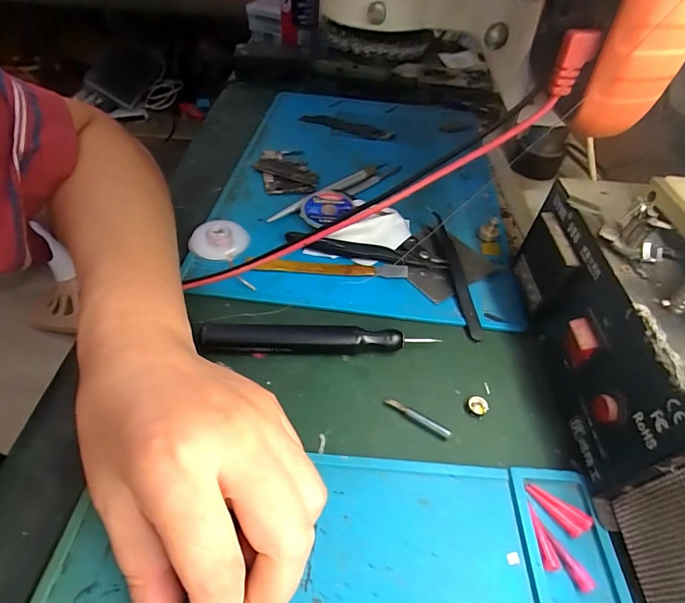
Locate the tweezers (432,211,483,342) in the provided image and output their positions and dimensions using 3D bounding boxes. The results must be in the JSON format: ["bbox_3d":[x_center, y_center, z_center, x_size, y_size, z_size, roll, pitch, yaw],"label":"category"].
[{"bbox_3d":[0.085,-0.021,0.292,0.014,0.009,0.107,-5,63,-9],"label":"tweezers"}]

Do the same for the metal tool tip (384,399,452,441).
[{"bbox_3d":[0.042,0.066,0.223,0.039,0.004,0.006,29,52,20],"label":"metal tool tip"}]

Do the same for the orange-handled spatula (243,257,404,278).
[{"bbox_3d":[-0.011,-0.026,0.295,0.117,0.005,0.011,4,48,-1],"label":"orange-handled spatula"}]

